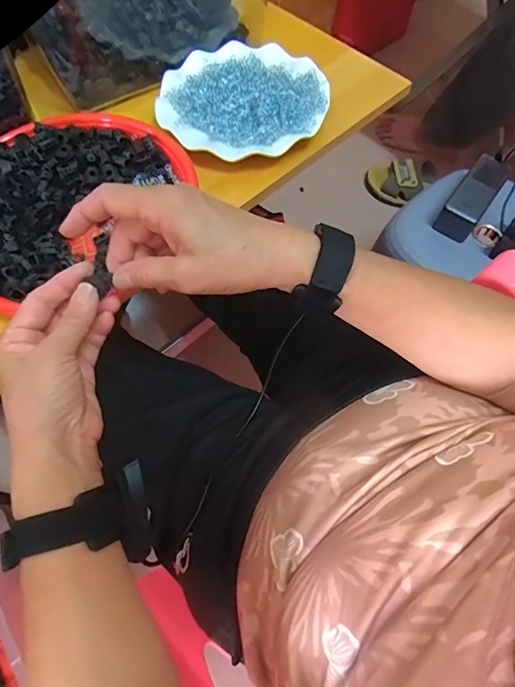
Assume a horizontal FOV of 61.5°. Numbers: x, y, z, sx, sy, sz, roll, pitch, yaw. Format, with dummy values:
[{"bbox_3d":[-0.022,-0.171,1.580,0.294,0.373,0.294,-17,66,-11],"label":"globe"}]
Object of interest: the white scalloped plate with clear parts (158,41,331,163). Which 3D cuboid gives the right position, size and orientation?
[{"bbox_3d":[-0.016,-0.271,0.476,0.178,0.021,0.167,0,64,1],"label":"white scalloped plate with clear parts"}]

